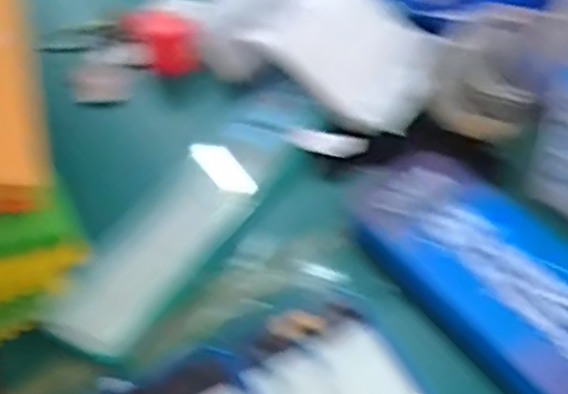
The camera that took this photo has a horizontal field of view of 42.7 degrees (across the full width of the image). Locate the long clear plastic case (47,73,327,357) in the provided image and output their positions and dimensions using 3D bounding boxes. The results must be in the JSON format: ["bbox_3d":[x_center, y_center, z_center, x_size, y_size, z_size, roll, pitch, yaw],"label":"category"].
[{"bbox_3d":[-0.058,0.001,0.522,0.071,0.022,0.265,19,50,24],"label":"long clear plastic case"}]

